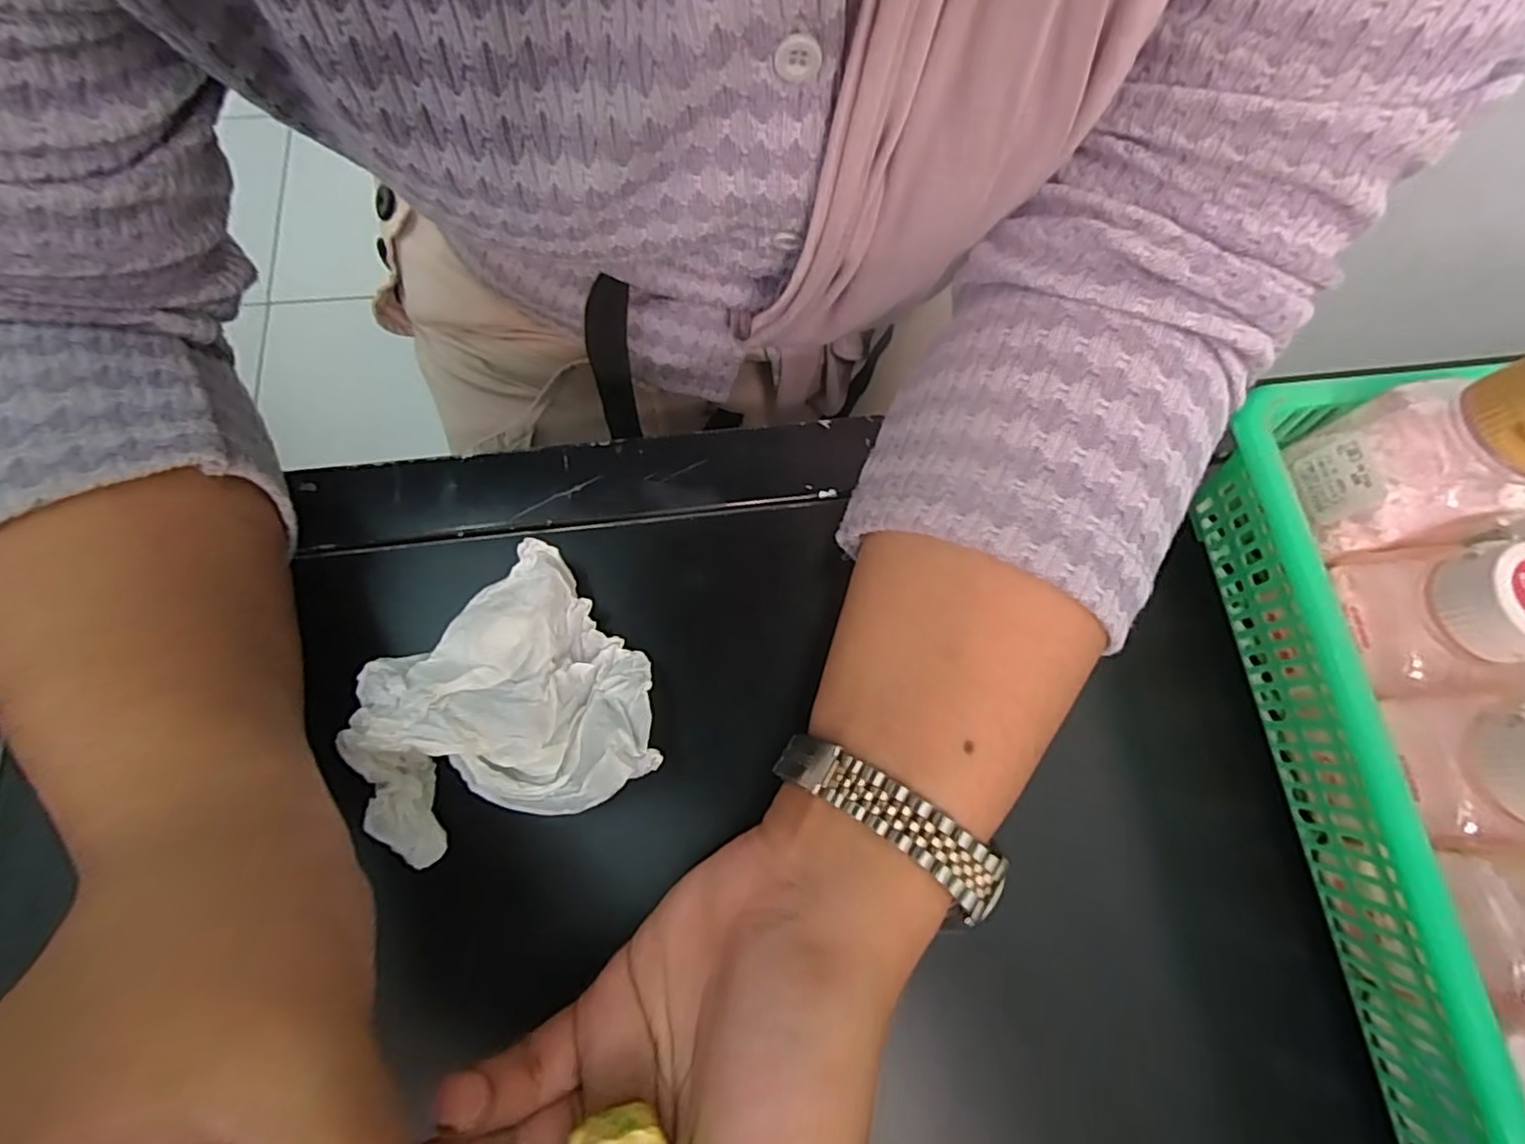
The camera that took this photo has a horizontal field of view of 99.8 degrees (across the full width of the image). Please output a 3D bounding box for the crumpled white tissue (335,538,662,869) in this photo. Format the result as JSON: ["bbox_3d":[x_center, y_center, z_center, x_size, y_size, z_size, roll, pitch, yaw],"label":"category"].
[{"bbox_3d":[-0.080,0.046,0.200,0.085,0.028,0.078,-41,78,-11],"label":"crumpled white tissue"}]

